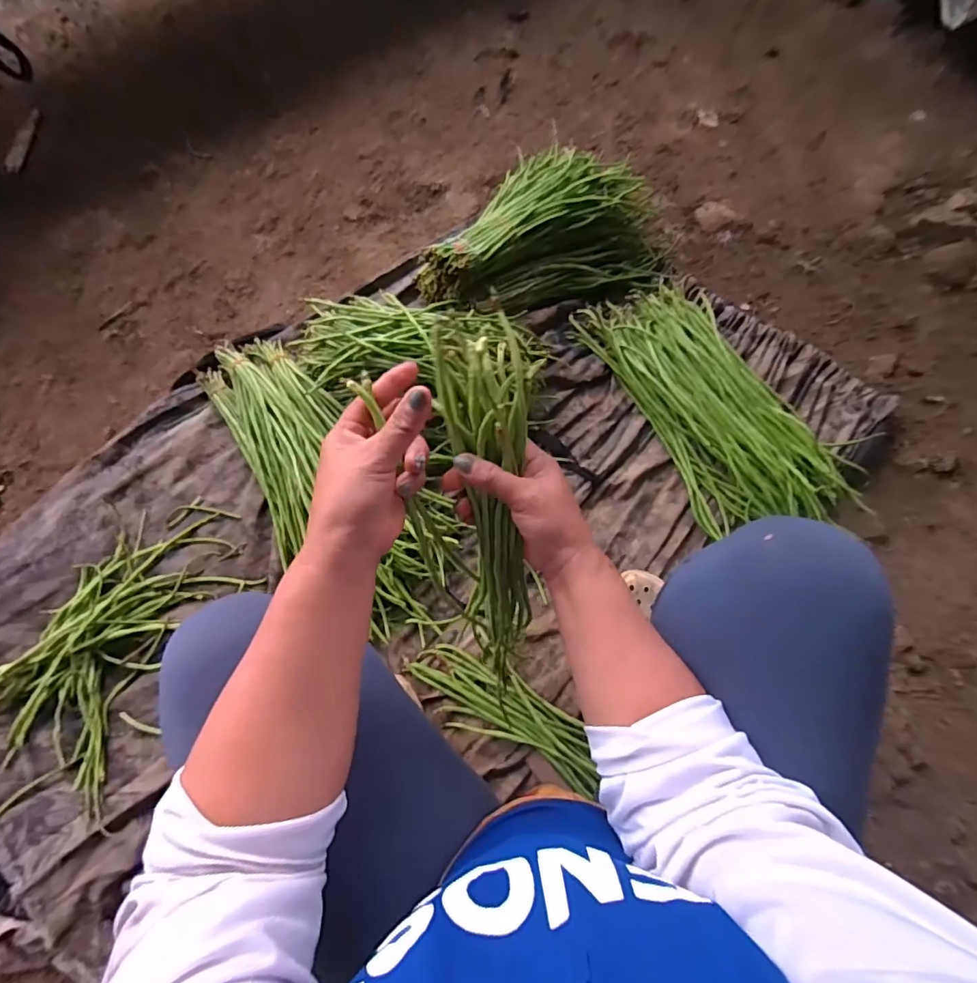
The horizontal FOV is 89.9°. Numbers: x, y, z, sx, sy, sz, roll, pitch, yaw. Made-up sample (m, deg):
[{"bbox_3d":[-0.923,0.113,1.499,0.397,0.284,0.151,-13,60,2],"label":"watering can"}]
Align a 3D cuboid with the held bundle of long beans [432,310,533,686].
[{"bbox_3d":[-0.001,0.012,0.427,0.067,0.046,0.286,-3,116,-2],"label":"held bundle of long beans"}]

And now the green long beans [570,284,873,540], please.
[{"bbox_3d":[0.391,-0.157,0.851,0.259,0.045,0.515,-26,74,-9],"label":"green long beans"}]

